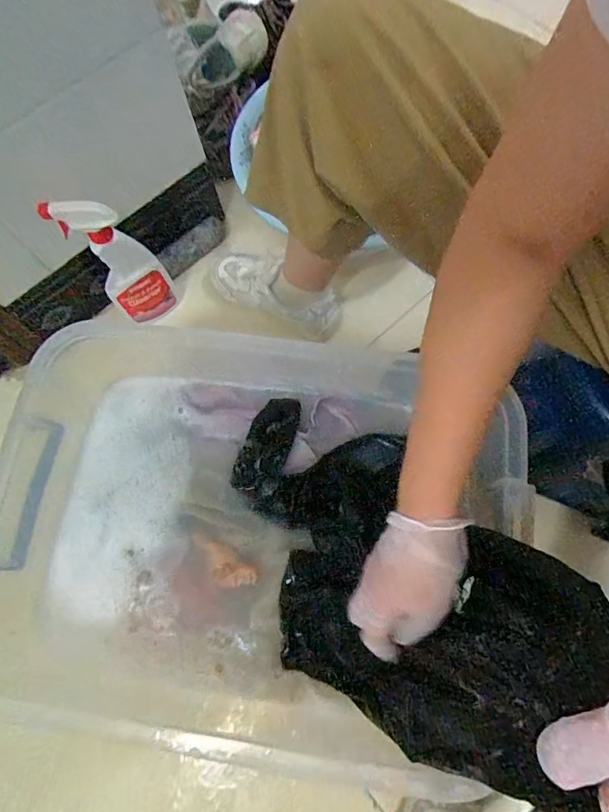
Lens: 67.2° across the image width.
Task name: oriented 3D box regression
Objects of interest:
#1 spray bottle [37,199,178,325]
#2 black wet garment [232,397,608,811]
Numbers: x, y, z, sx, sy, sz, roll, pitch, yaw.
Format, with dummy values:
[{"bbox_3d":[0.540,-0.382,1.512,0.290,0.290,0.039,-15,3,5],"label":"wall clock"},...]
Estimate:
[{"bbox_3d":[-0.268,-0.211,0.673,0.103,0.238,0.057,-31,74,-7],"label":"spray bottle"},{"bbox_3d":[0.061,0.146,0.399,0.206,0.160,0.393,-33,33,-10],"label":"black wet garment"}]

